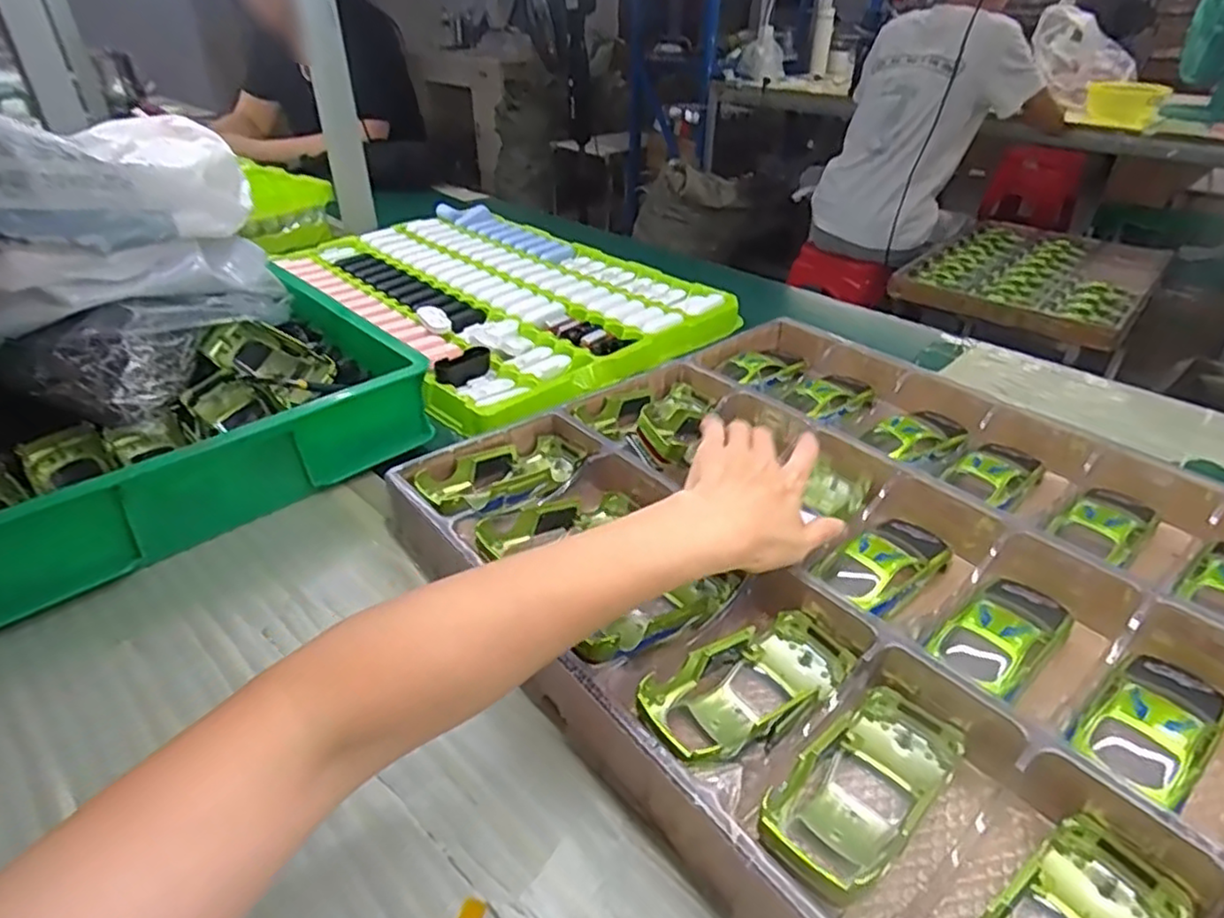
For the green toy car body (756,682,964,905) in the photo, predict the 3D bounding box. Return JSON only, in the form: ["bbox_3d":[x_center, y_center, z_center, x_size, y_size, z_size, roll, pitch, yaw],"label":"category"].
[{"bbox_3d":[0.124,0.158,0.334,0.120,0.033,0.051,-28,44,-34],"label":"green toy car body"}]

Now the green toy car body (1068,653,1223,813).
[{"bbox_3d":[0.285,0.137,0.359,0.106,0.030,0.049,-26,42,-32],"label":"green toy car body"}]

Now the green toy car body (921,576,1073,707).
[{"bbox_3d":[0.236,0.102,0.409,0.100,0.027,0.050,-25,42,-32],"label":"green toy car body"}]

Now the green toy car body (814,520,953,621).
[{"bbox_3d":[0.185,0.066,0.458,0.100,0.024,0.050,-27,43,-34],"label":"green toy car body"}]

